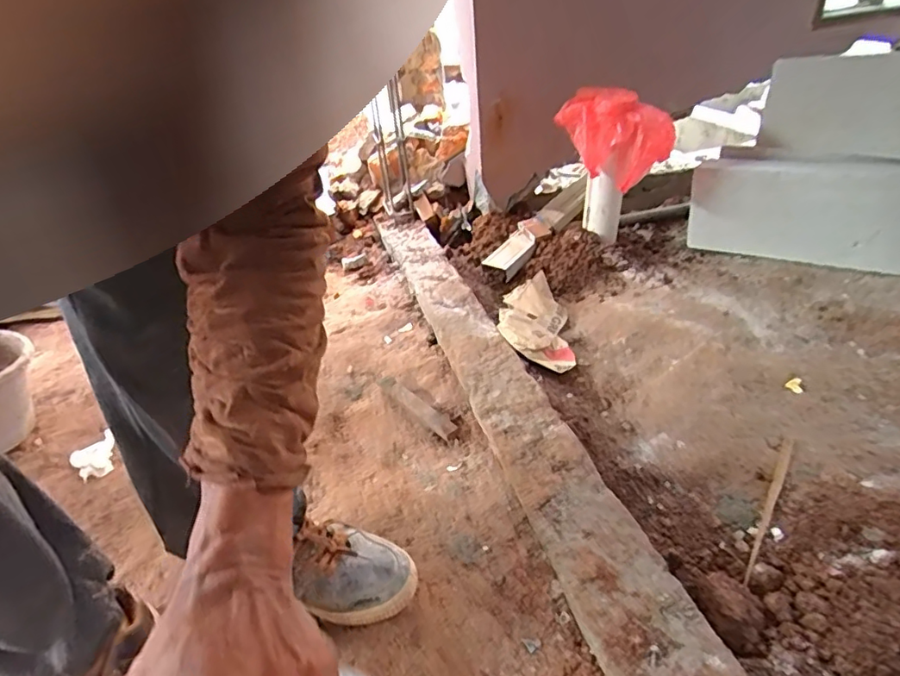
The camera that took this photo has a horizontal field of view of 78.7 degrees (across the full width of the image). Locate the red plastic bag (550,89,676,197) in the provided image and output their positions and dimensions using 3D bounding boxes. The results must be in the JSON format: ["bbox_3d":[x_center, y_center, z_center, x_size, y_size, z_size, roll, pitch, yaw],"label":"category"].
[{"bbox_3d":[0.351,-0.438,1.207,0.256,0.184,0.093,13,38,26],"label":"red plastic bag"}]

